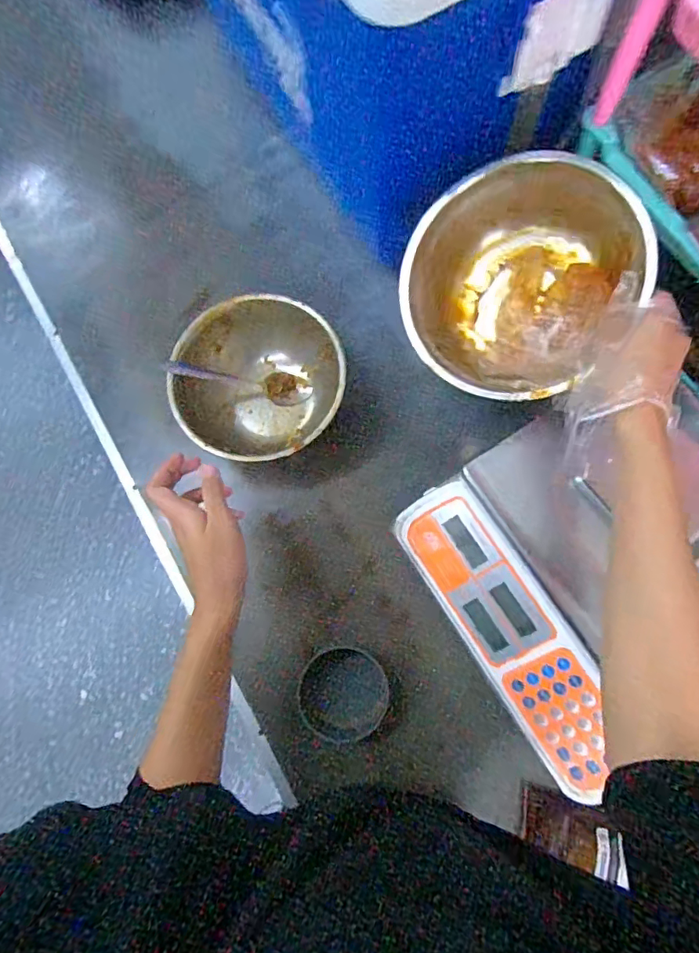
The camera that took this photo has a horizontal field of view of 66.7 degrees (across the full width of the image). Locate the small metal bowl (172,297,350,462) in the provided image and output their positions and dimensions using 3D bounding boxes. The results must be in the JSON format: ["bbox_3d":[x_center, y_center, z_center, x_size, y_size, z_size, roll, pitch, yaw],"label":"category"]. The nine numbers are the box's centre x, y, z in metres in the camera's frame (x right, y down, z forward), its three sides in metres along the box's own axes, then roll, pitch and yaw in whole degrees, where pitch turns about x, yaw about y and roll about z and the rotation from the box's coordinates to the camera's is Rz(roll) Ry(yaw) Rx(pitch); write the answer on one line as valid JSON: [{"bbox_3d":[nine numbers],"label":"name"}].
[{"bbox_3d":[-0.097,-0.103,0.608,0.178,0.097,0.183,0,77,2],"label":"small metal bowl"}]

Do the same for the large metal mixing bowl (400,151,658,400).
[{"bbox_3d":[0.155,-0.171,0.483,0.203,0.094,0.203,-4,80,21],"label":"large metal mixing bowl"}]

